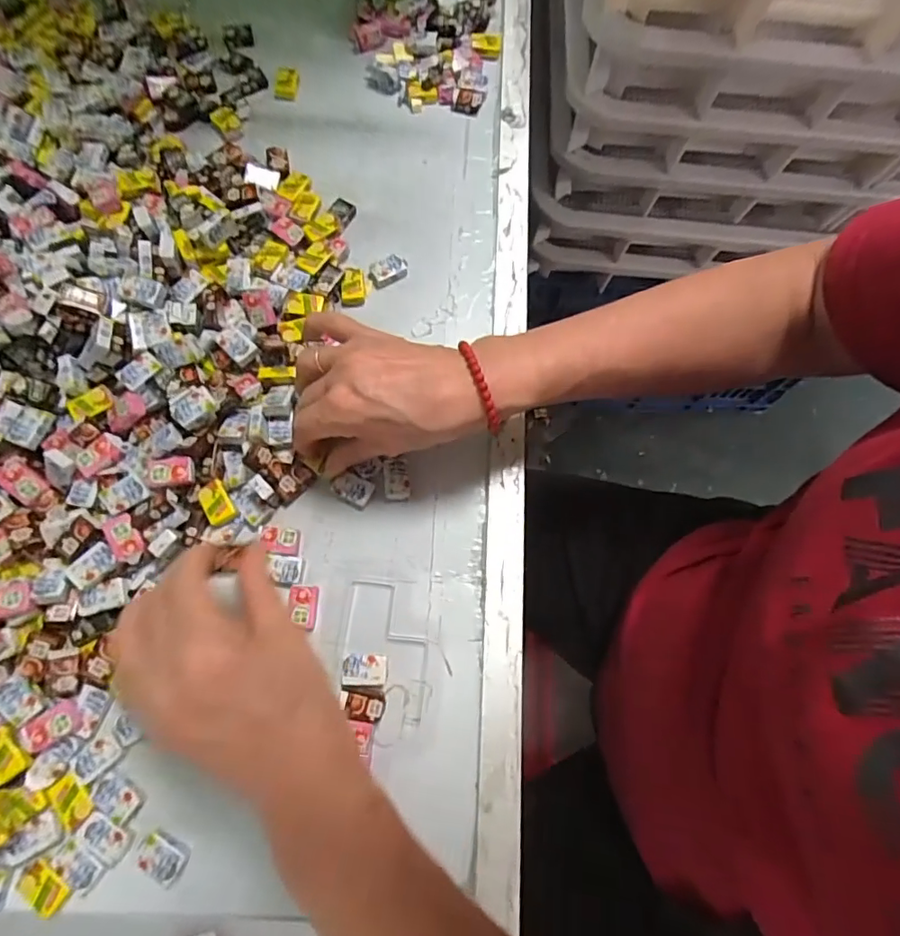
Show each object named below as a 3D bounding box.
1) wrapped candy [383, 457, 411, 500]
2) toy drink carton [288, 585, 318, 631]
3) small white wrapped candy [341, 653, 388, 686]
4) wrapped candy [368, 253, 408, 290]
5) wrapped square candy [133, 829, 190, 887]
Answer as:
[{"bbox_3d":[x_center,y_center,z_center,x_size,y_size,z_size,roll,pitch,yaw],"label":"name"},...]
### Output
[{"bbox_3d":[-0.035,0.007,0.354,0.017,0.010,0.026,-3,75,-3],"label":"wrapped candy"},{"bbox_3d":[-0.091,0.087,0.332,0.017,0.007,0.026,2,74,-1],"label":"toy drink carton"},{"bbox_3d":[-0.052,0.122,0.323,0.027,0.008,0.018,4,74,-1],"label":"small white wrapped candy"},{"bbox_3d":[-0.046,-0.148,0.400,0.029,0.007,0.019,-27,77,-9],"label":"wrapped candy"},{"bbox_3d":[-0.158,0.213,0.291,0.026,0.006,0.021,25,75,5],"label":"wrapped square candy"}]

